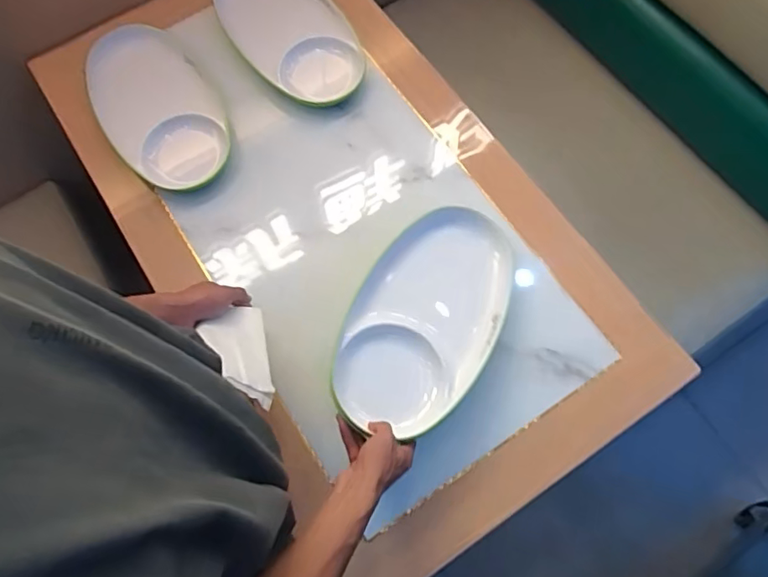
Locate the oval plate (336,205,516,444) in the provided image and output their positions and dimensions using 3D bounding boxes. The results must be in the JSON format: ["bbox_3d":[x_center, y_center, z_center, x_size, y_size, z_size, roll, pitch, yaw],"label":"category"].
[{"bbox_3d":[0.057,0.038,0.737,0.186,0.043,0.336,30,63,11],"label":"oval plate"}]

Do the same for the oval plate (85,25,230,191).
[{"bbox_3d":[-0.379,-0.311,0.913,0.191,0.059,0.320,-33,73,-10],"label":"oval plate"}]

